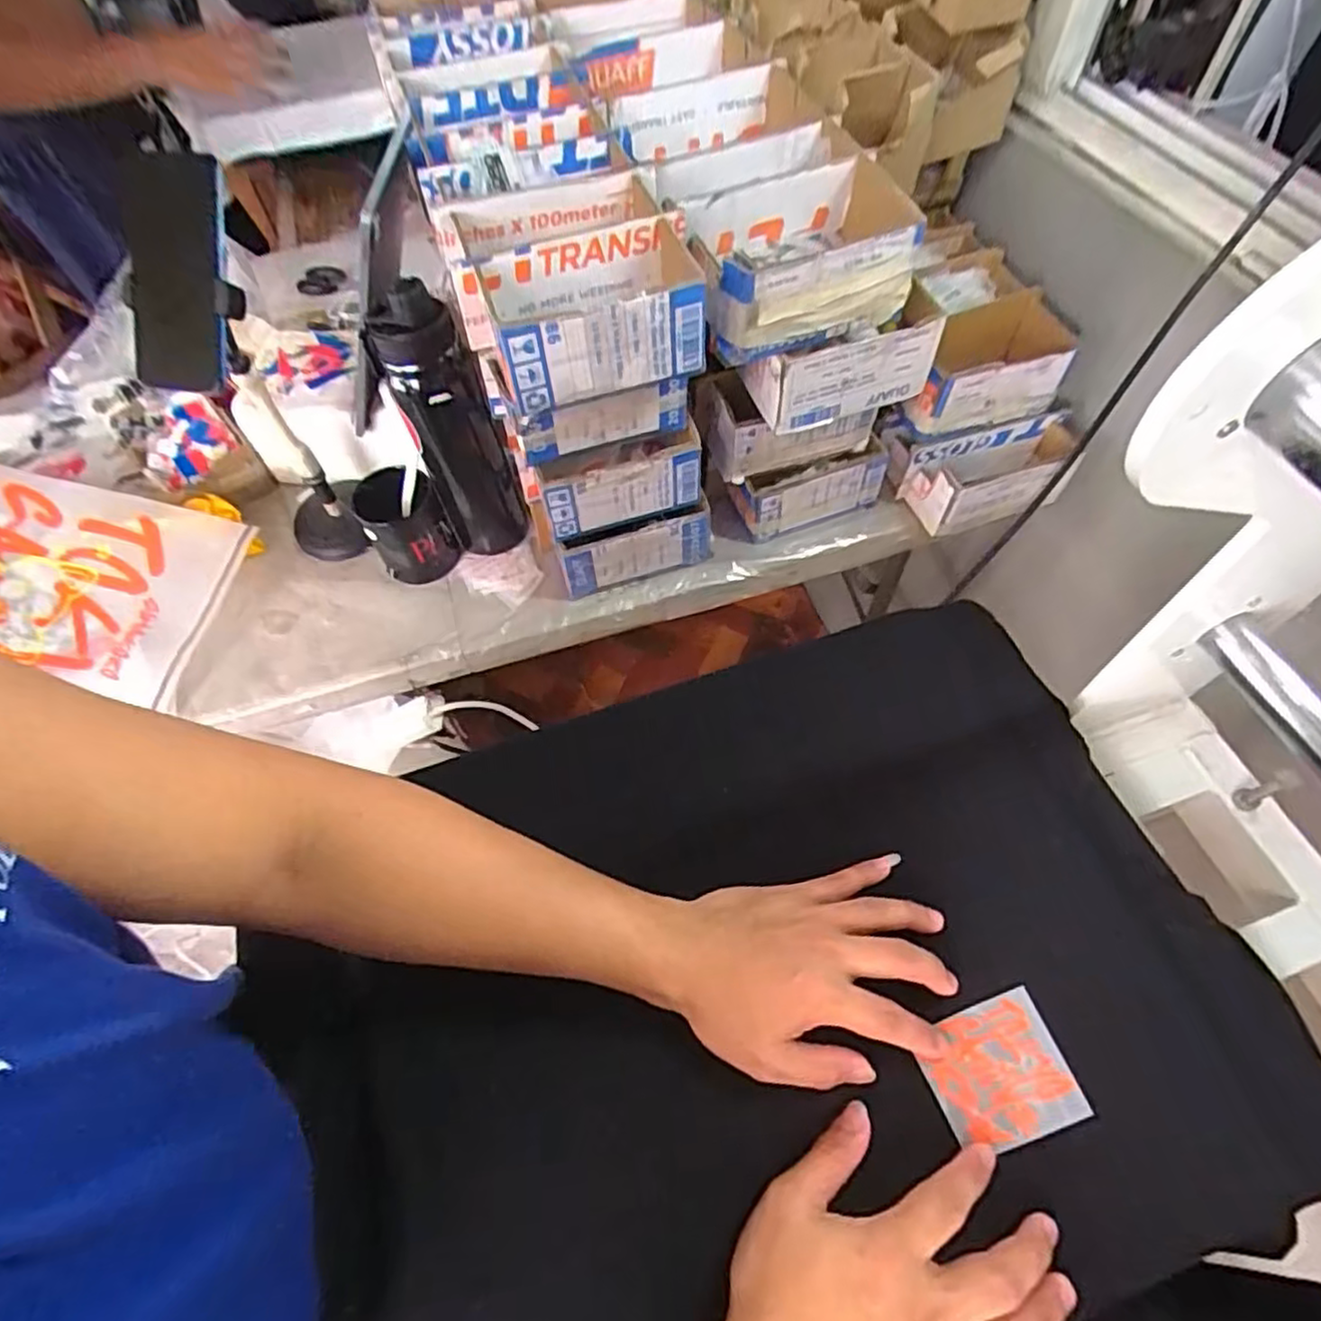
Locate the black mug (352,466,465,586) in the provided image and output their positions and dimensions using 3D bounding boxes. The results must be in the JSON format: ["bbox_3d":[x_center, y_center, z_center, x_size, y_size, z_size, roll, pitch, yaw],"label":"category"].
[{"bbox_3d":[-0.262,-0.140,0.729,0.081,0.100,0.078,-1,59,2],"label":"black mug"}]

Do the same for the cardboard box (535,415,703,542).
[{"bbox_3d":[-0.035,-0.169,0.654,0.146,0.071,0.061,-9,59,-3],"label":"cardboard box"}]

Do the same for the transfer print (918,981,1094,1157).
[{"bbox_3d":[0.190,0.233,0.395,0.077,0.004,0.066,-18,60,-8],"label":"transfer print"}]

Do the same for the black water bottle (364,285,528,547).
[{"bbox_3d":[-0.194,-0.211,0.665,0.083,0.269,0.072,-12,60,-5],"label":"black water bottle"}]

